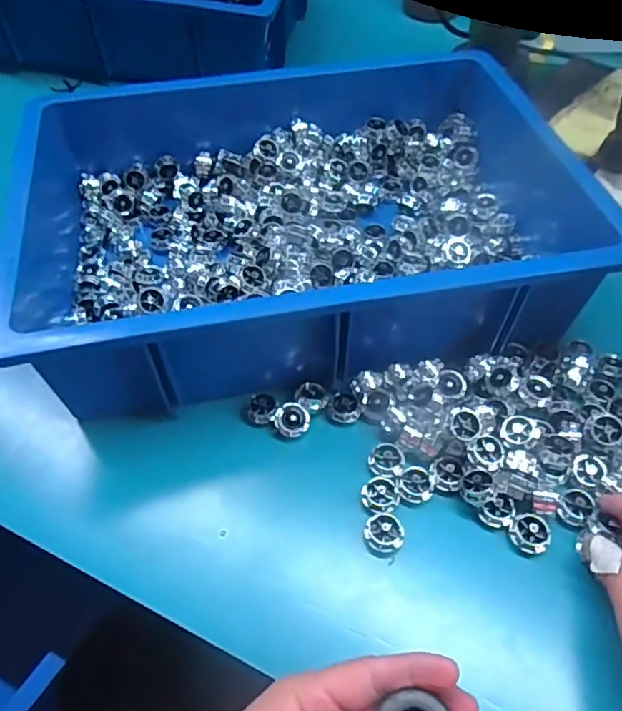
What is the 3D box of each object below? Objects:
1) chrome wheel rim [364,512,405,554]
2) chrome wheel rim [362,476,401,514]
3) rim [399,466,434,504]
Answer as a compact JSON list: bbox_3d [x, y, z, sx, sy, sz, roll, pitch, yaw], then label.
[{"bbox_3d":[0.048,0.116,0.369,0.025,0.008,0.025,-1,54,1],"label":"chrome wheel rim"},{"bbox_3d":[0.047,0.095,0.384,0.024,0.006,0.024,-1,54,1],"label":"chrome wheel rim"},{"bbox_3d":[0.072,0.088,0.388,0.023,0.009,0.023,-1,54,1],"label":"rim"}]

